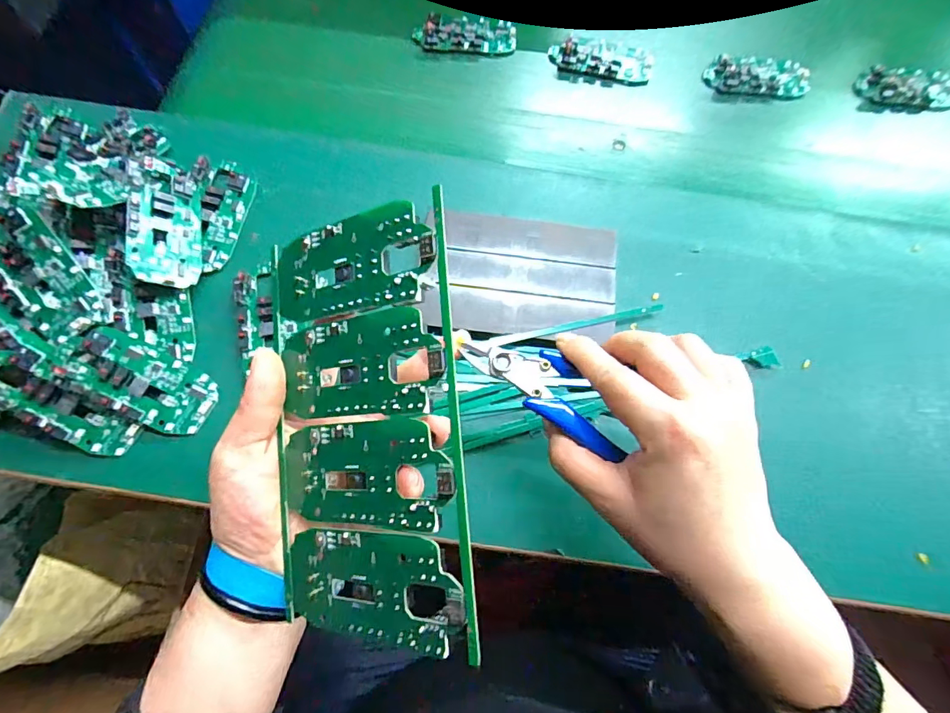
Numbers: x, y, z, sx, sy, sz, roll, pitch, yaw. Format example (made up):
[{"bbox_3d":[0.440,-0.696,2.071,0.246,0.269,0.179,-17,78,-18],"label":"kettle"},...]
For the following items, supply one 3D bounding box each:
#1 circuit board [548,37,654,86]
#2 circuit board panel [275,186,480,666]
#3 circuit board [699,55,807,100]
[{"bbox_3d":[0.122,-0.286,0.447,0.096,0.014,0.040,6,70,-1],"label":"circuit board"},{"bbox_3d":[-0.050,0.028,0.207,0.102,0.004,0.185,-9,83,29],"label":"circuit board panel"},{"bbox_3d":[0.274,-0.271,0.449,0.098,0.018,0.043,0,70,-3],"label":"circuit board"}]

